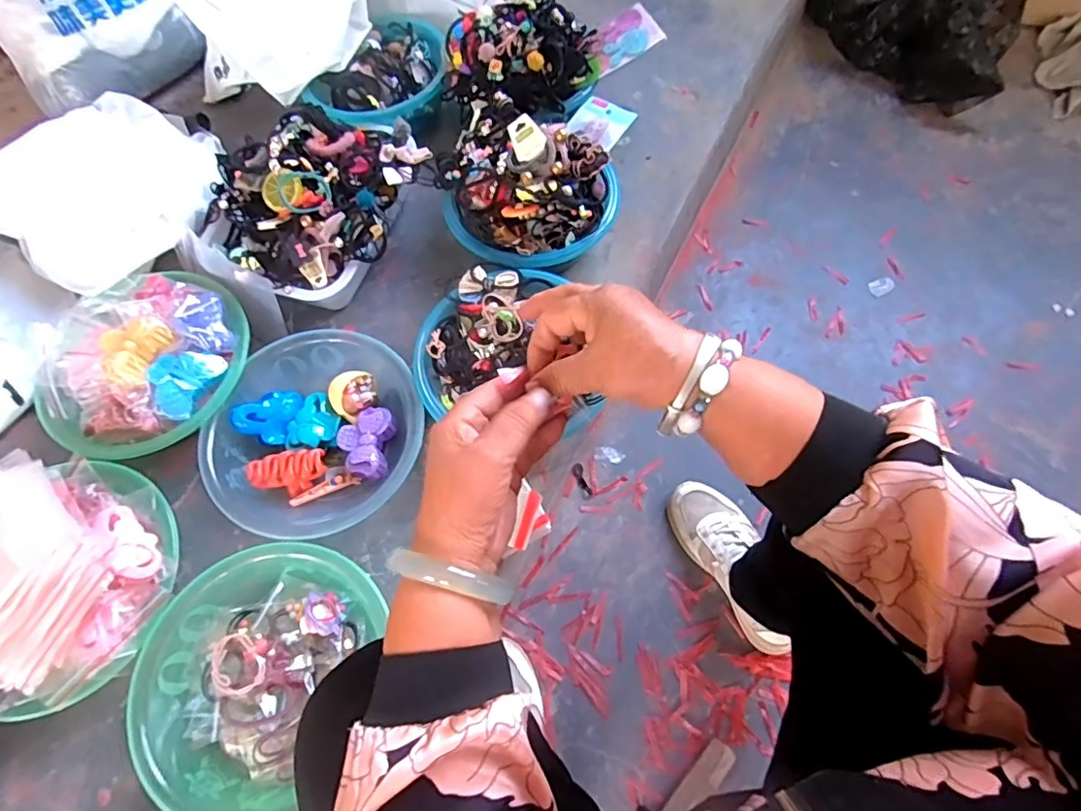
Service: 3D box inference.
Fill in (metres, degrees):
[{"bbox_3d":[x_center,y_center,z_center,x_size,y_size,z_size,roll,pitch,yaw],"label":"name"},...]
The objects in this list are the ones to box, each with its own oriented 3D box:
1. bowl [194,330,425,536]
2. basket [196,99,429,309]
[{"bbox_3d":[-0.254,0.030,0.637,0.225,0.077,0.214,-1,65,1],"label":"bowl"},{"bbox_3d":[-0.276,-0.261,0.723,0.208,0.125,0.295,39,74,17],"label":"basket"}]

